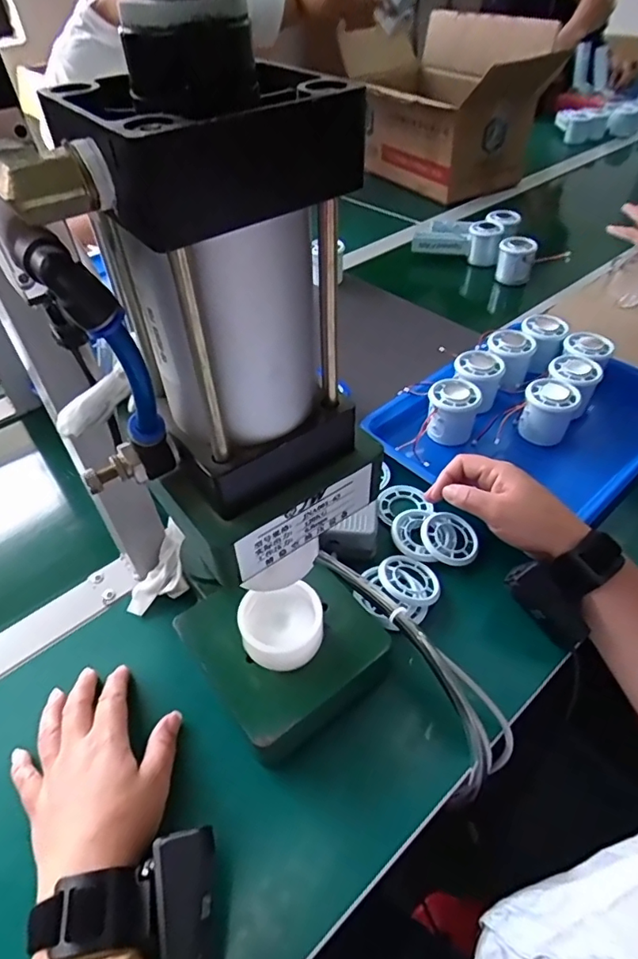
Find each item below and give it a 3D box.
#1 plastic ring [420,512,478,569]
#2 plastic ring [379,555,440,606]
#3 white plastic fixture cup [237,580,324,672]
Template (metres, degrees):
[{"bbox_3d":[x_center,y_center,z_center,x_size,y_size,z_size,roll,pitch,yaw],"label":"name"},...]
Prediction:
[{"bbox_3d":[0.124,0.055,0.503,0.050,0.004,0.058,-24,49,-19],"label":"plastic ring"},{"bbox_3d":[0.080,0.089,0.470,0.050,0.006,0.056,-23,51,-40],"label":"plastic ring"},{"bbox_3d":[-0.026,0.108,0.389,0.061,0.029,0.054,-15,46,-12],"label":"white plastic fixture cup"}]

